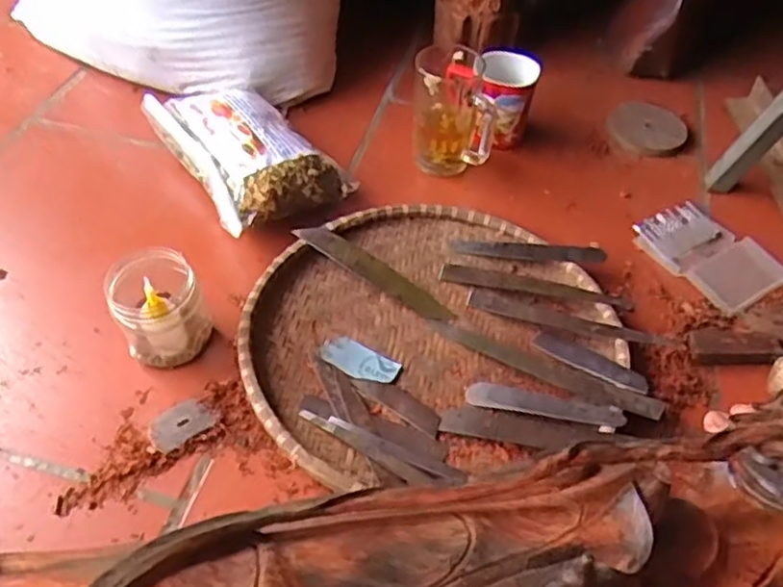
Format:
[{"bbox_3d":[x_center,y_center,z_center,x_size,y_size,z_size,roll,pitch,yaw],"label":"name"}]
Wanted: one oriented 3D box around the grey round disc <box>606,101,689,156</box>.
[{"bbox_3d":[0.326,-0.211,0.870,0.094,0.015,0.110,22,51,18],"label":"grey round disc"}]

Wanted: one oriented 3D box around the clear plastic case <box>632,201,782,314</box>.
[{"bbox_3d":[0.337,-0.045,0.721,0.106,0.013,0.135,-27,54,-24],"label":"clear plastic case"}]

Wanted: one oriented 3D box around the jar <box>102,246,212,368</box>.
[{"bbox_3d":[-0.203,0.013,0.597,0.070,0.091,0.064,1,47,-1],"label":"jar"}]

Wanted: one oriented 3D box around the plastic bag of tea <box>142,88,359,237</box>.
[{"bbox_3d":[-0.160,-0.159,0.764,0.149,0.071,0.234,-23,53,-22],"label":"plastic bag of tea"}]

